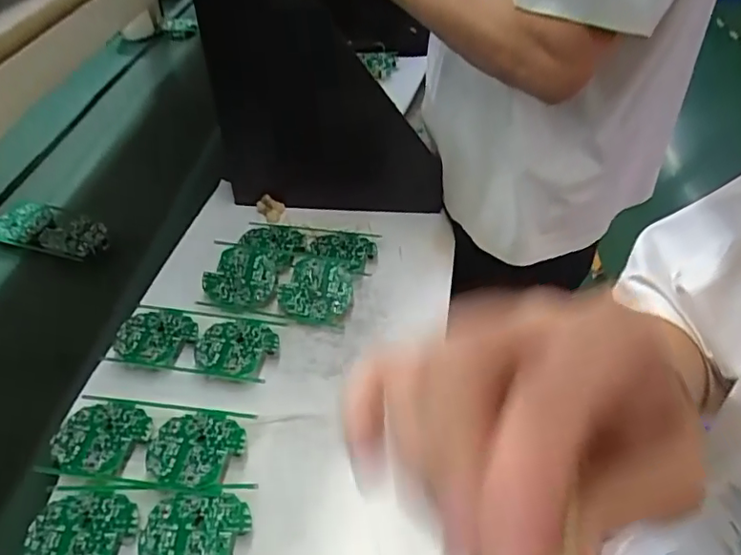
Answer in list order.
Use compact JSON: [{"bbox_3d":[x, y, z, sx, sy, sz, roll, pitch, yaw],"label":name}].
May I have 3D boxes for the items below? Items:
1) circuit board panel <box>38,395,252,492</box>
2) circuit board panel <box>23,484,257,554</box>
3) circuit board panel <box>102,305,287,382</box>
[{"bbox_3d":[-0.234,0.169,0.578,0.198,0.008,0.096,6,42,5],"label":"circuit board panel"},{"bbox_3d":[-0.215,0.235,0.509,0.196,0.006,0.091,1,42,-1],"label":"circuit board panel"},{"bbox_3d":[-0.214,0.078,0.677,0.194,0.011,0.096,7,42,6],"label":"circuit board panel"}]

